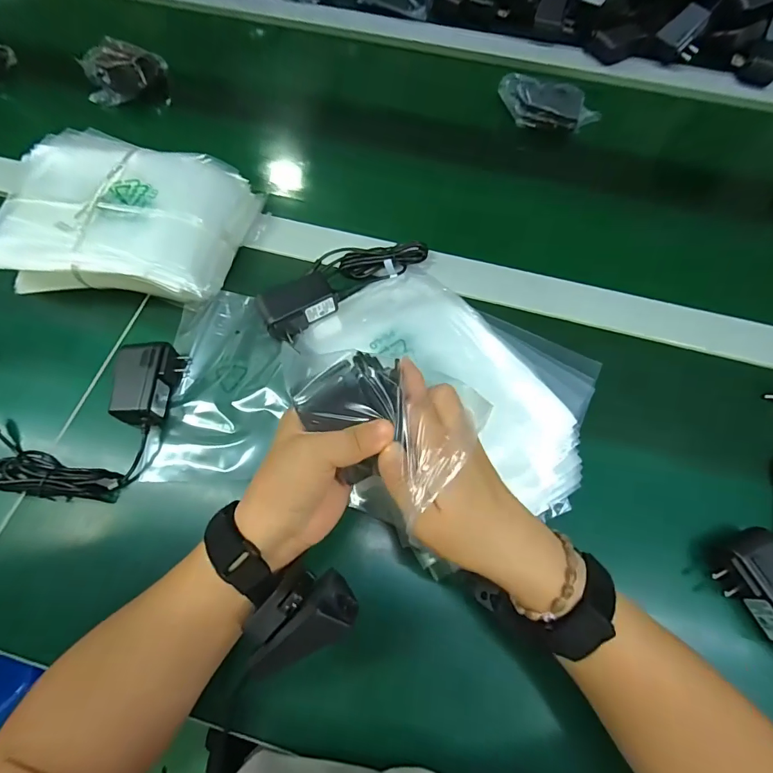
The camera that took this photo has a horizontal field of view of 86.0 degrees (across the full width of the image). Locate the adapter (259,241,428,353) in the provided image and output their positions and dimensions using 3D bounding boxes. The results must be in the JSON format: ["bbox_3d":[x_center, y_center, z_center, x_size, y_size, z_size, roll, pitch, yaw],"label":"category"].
[{"bbox_3d":[-0.045,-0.112,0.424,0.182,0.026,0.068,-38,72,-17],"label":"adapter"}]

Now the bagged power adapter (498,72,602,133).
[{"bbox_3d":[0.220,-0.379,0.557,0.134,0.025,0.064,10,66,3],"label":"bagged power adapter"}]

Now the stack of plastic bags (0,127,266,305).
[{"bbox_3d":[-0.273,-0.169,0.421,0.232,0.072,0.176,12,66,3],"label":"stack of plastic bags"}]

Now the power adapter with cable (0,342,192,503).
[{"bbox_3d":[-0.274,0.020,0.359,0.150,0.027,0.144,11,66,3],"label":"power adapter with cable"}]

